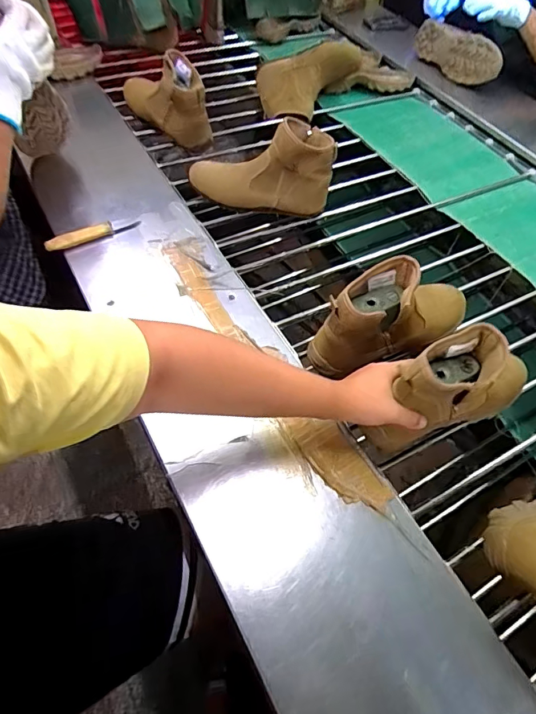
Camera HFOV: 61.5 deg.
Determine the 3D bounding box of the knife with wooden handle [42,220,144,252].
[{"bbox_3d":[-0.312,-0.222,0.805,0.165,0.022,0.028,-22,60,-18],"label":"knife with wooden handle"}]

